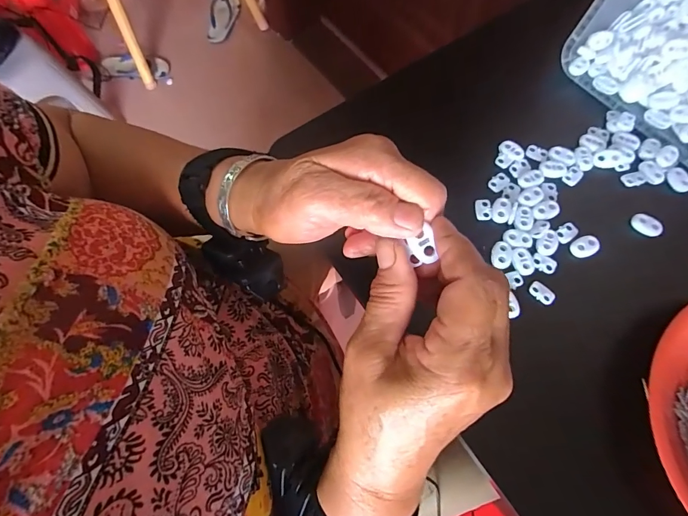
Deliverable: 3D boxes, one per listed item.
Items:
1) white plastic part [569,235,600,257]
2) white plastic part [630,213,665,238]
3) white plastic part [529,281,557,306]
[{"bbox_3d":[0.192,-0.009,0.308,0.020,0.007,0.015,-28,72,-11],"label":"white plastic part"},{"bbox_3d":[0.245,-0.026,0.314,0.023,0.009,0.014,29,71,10],"label":"white plastic part"},{"bbox_3d":[0.153,0.027,0.298,0.012,0.004,0.020,-38,74,-14],"label":"white plastic part"}]

